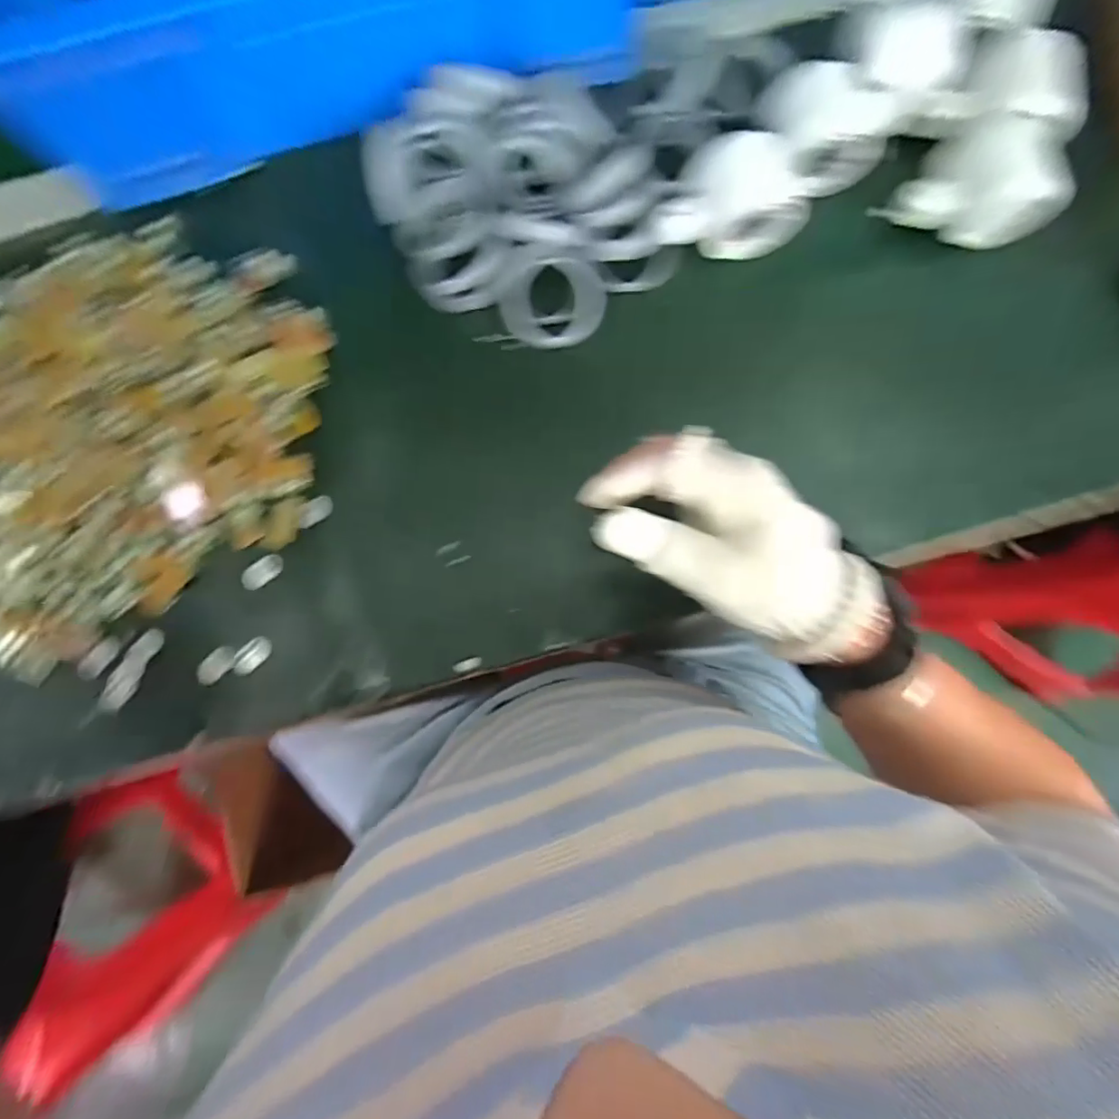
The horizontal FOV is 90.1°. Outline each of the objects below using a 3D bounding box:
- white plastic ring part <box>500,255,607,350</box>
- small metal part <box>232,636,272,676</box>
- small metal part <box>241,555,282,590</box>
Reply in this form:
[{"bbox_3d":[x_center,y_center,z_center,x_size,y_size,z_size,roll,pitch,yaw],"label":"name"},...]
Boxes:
[{"bbox_3d":[-0.004,-0.181,0.395,0.071,0.015,0.058,2,105,-3],"label":"white plastic ring part"},{"bbox_3d":[-0.211,0.067,0.381,0.016,0.004,0.029,37,87,3],"label":"small metal part"},{"bbox_3d":[-0.207,0.009,0.386,0.032,0.004,0.016,-36,86,-2],"label":"small metal part"}]

